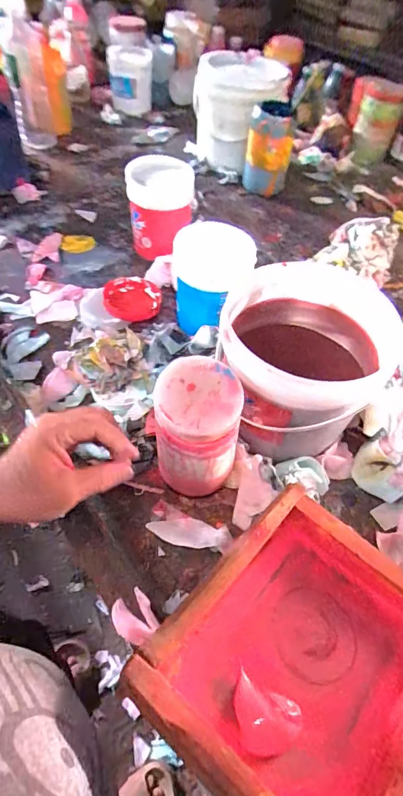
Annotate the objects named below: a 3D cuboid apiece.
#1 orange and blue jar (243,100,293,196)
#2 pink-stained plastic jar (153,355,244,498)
[{"bbox_3d":[0.152,-0.560,0.972,0.095,0.163,0.103,1,53,-2],"label":"orange and blue jar"},{"bbox_3d":[-0.005,0.041,0.501,0.086,0.160,0.084,1,53,-2],"label":"pink-stained plastic jar"}]

